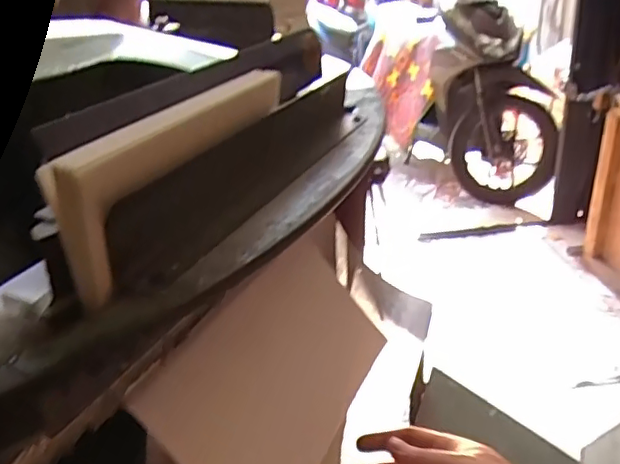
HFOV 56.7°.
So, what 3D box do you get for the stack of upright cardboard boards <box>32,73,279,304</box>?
[{"bbox_3d":[-0.077,-0.045,0.383,0.024,0.084,0.204,12,30,27],"label":"stack of upright cardboard boards"}]

